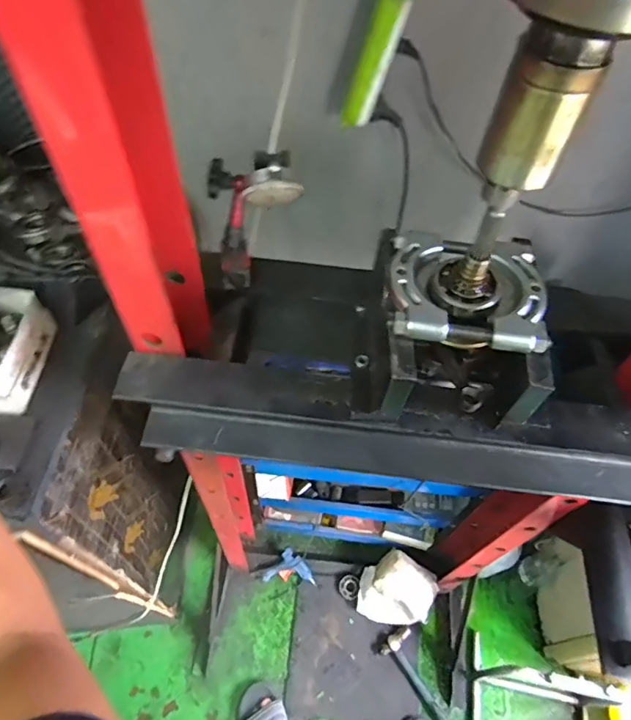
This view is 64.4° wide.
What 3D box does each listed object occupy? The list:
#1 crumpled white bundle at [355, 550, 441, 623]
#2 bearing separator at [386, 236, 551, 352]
[{"bbox_3d":[0.214,0.604,1.313,0.182,0.108,0.153,20,57,9],"label":"crumpled white bundle"},{"bbox_3d":[0.134,-0.066,0.450,0.136,0.020,0.119,6,56,0],"label":"bearing separator"}]

